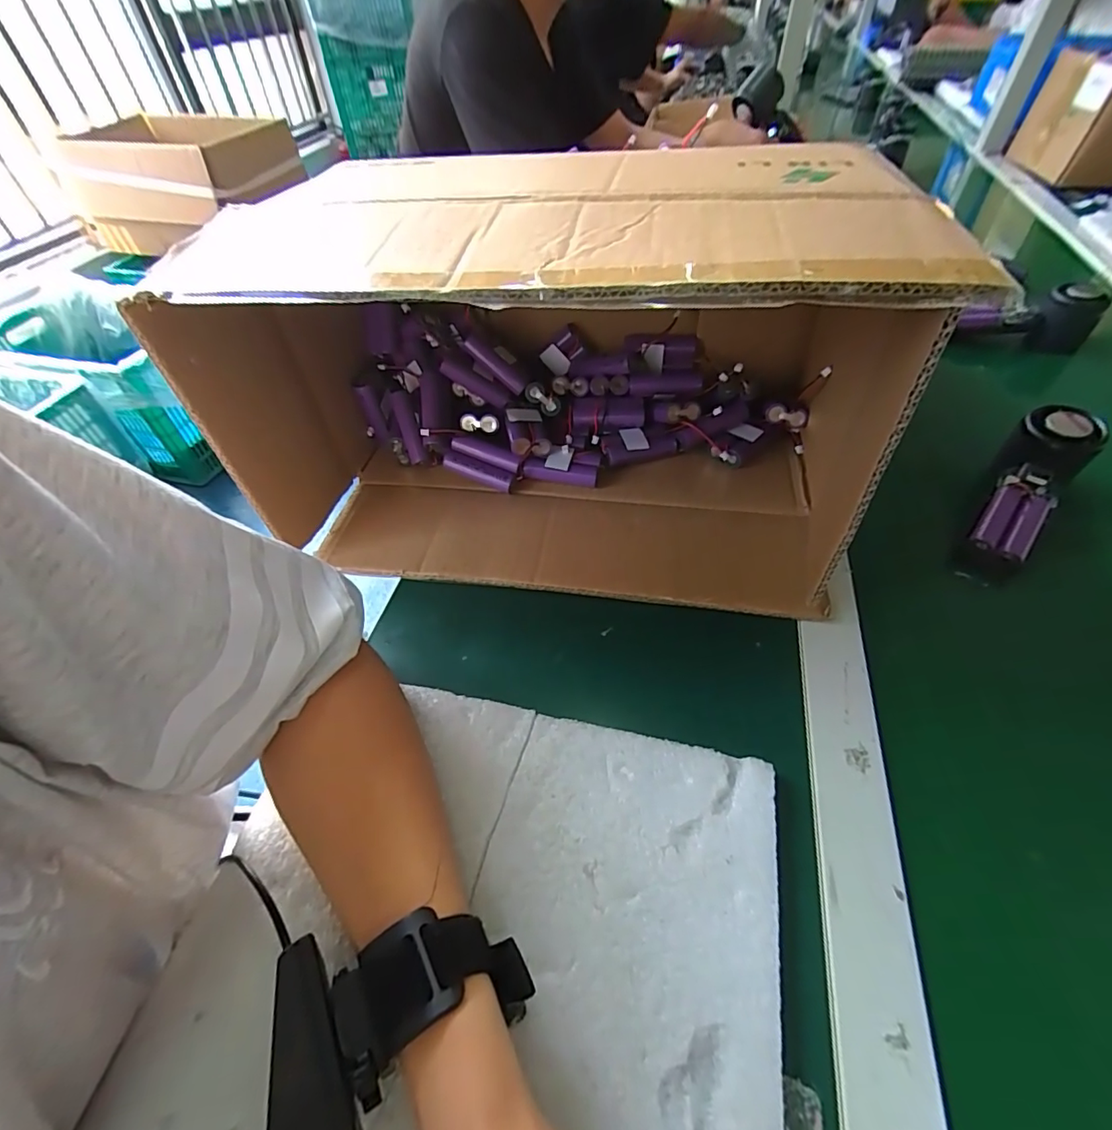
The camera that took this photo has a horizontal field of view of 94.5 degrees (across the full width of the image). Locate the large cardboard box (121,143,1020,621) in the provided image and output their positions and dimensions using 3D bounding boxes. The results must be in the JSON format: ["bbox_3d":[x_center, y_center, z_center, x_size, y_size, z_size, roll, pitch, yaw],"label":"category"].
[{"bbox_3d":[-0.002,-0.153,0.387,0.450,0.214,0.262,6,50,8],"label":"large cardboard box"}]

